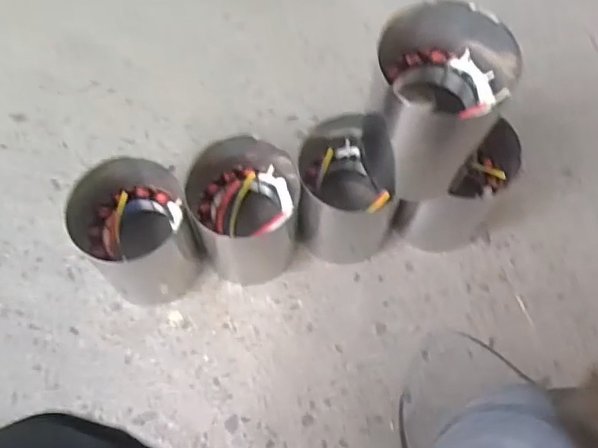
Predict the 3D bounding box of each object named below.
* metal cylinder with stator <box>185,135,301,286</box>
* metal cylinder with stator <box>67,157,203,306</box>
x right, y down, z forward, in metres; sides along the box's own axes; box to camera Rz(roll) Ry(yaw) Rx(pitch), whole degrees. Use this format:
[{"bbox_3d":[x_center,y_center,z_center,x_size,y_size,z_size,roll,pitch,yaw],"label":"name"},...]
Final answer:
[{"bbox_3d":[-0.062,-0.015,0.726,0.119,0.153,0.127,1,66,-1],"label":"metal cylinder with stator"},{"bbox_3d":[-0.181,0.016,0.703,0.111,0.166,0.107,1,66,-1],"label":"metal cylinder with stator"}]

